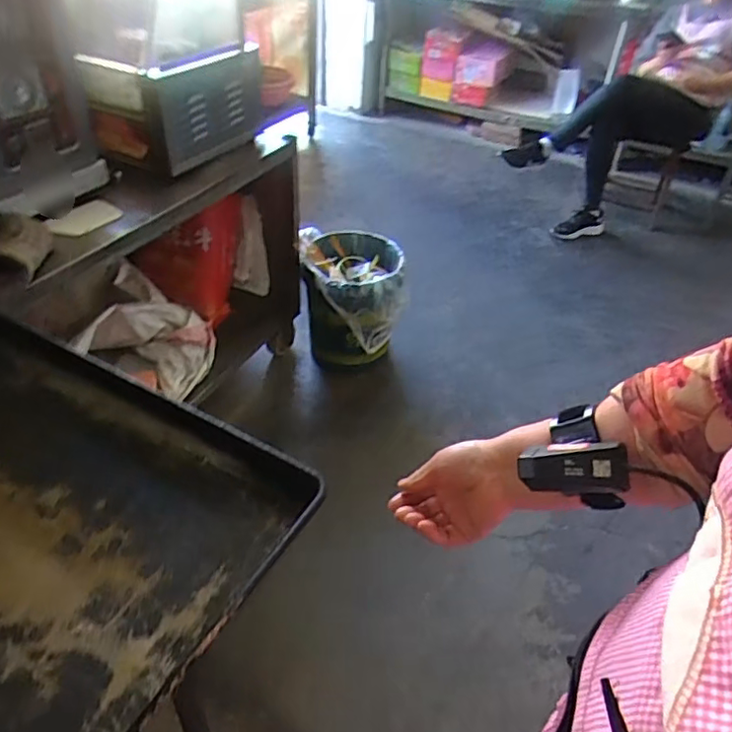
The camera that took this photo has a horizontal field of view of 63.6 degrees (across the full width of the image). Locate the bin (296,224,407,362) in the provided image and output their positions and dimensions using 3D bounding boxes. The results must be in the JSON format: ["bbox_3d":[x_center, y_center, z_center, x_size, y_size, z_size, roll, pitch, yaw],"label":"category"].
[{"bbox_3d":[-0.045,-0.205,1.819,0.316,0.322,0.324,2,40,-3],"label":"bin"}]

